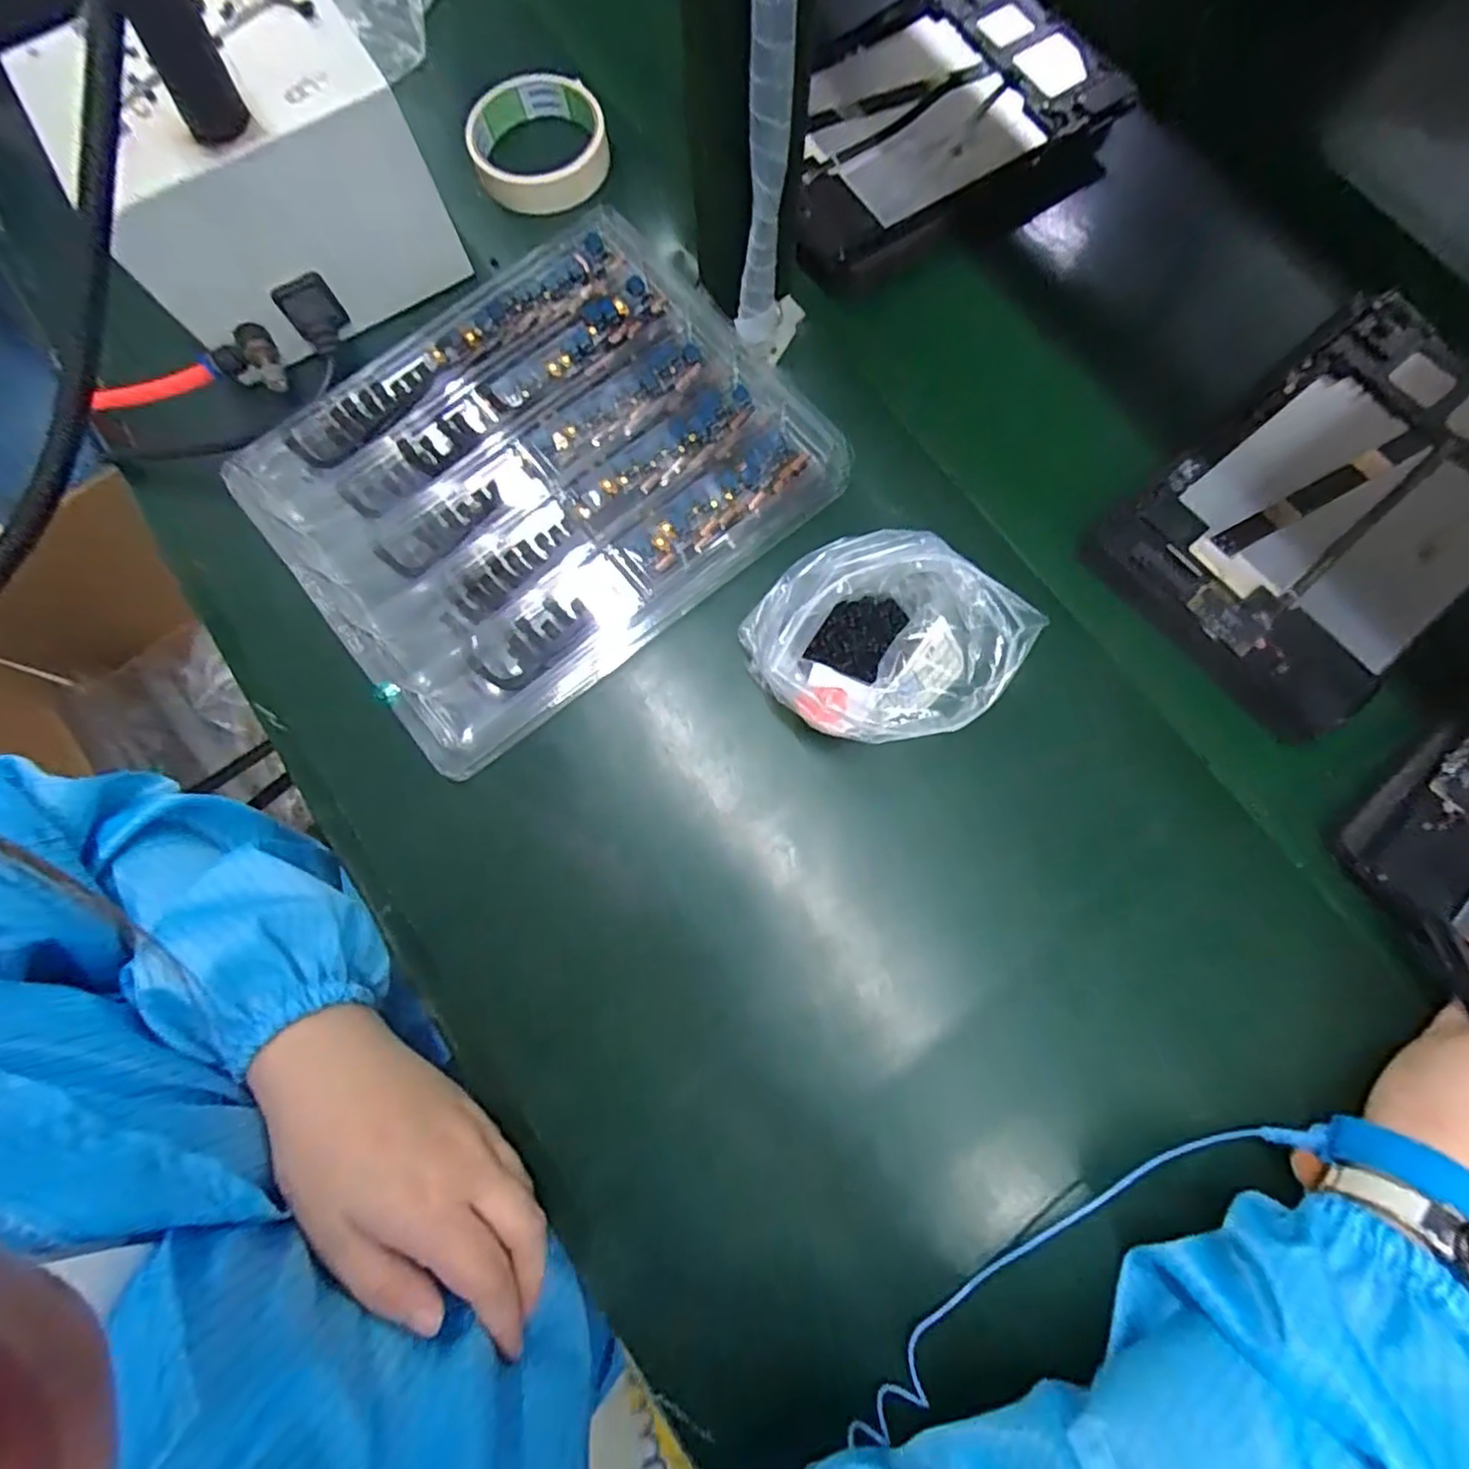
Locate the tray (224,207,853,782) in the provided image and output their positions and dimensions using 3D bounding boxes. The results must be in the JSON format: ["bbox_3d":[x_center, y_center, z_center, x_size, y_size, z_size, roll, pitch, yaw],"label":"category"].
[{"bbox_3d":[-0.108,-0.146,0.374,0.277,0.020,0.225,-39,81,-8],"label":"tray"}]

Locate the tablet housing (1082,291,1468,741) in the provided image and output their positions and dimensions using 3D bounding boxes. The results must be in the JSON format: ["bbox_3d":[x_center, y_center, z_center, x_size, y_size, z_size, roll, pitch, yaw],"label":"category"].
[{"bbox_3d":[0.329,-0.124,0.362,0.245,0.015,0.149,-40,80,-9],"label":"tablet housing"}]

